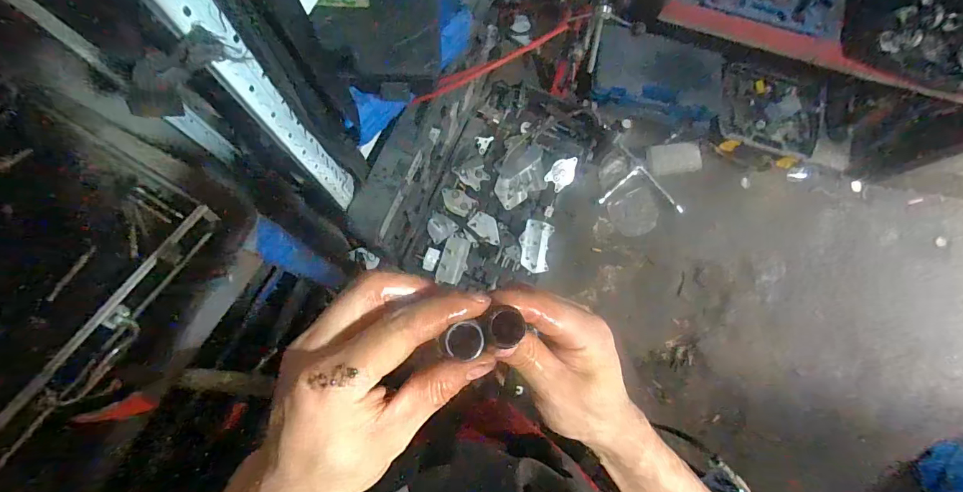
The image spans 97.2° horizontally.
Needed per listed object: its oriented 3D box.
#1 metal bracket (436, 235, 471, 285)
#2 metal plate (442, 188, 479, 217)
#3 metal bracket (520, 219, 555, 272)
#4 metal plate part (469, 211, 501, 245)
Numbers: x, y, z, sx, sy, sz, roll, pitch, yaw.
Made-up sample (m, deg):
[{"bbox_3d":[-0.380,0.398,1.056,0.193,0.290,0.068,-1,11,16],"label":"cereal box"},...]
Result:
[{"bbox_3d":[-0.086,0.047,1.357,0.084,0.019,0.155,17,78,-2],"label":"metal bracket"},{"bbox_3d":[-0.077,-0.143,1.396,0.118,0.019,0.080,30,78,1],"label":"metal plate"},{"bbox_3d":[0.176,0.000,1.375,0.100,0.034,0.167,12,78,-3],"label":"metal bracket"},{"bbox_3d":[0.020,-0.059,1.385,0.116,0.010,0.076,36,74,4],"label":"metal plate part"}]

